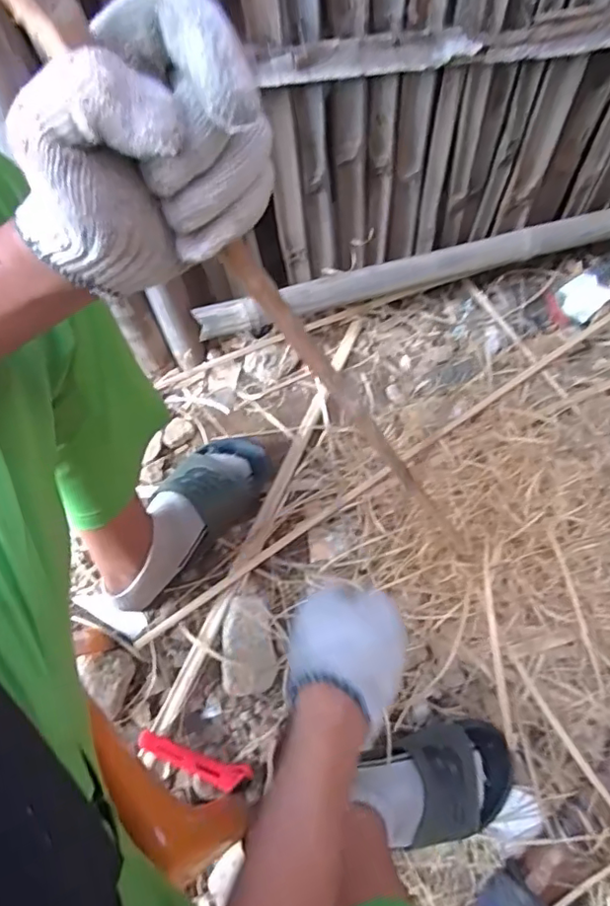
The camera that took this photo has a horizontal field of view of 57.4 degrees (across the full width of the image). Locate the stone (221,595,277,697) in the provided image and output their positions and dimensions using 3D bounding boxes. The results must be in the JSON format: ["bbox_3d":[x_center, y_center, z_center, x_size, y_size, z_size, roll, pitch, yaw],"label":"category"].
[{"bbox_3d":[-0.075,0.249,0.722,0.068,0.031,0.117,-9,70,-3],"label":"stone"}]

